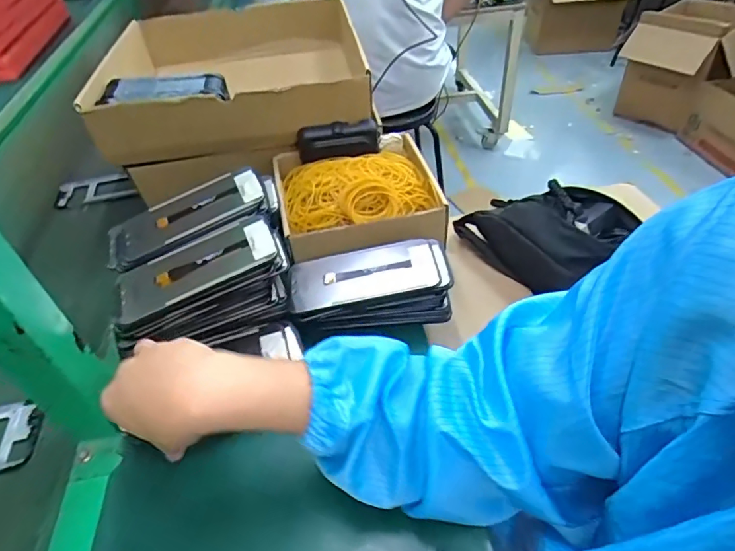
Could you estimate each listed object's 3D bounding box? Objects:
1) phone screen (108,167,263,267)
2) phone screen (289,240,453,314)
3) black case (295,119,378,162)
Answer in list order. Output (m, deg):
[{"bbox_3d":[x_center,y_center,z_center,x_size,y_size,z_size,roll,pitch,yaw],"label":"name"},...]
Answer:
[{"bbox_3d":[-0.199,-0.065,0.521,0.174,0.010,0.072,-25,45,-3],"label":"phone screen"},{"bbox_3d":[0.000,-0.002,0.509,0.166,0.008,0.081,-9,45,4],"label":"phone screen"},{"bbox_3d":[-0.039,-0.179,0.638,0.106,0.043,0.030,-7,43,-2],"label":"black case"}]

